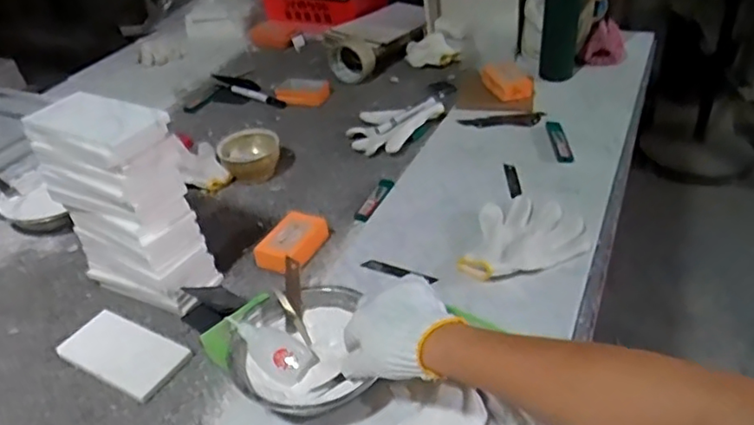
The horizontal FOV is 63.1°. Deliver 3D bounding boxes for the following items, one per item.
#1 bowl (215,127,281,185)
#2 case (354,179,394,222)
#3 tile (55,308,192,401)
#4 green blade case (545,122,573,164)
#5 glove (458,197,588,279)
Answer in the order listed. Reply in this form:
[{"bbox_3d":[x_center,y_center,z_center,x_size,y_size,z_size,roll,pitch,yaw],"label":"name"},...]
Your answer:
[{"bbox_3d":[-0.206,-0.093,0.997,0.096,0.050,0.091,-3,37,2],"label":"bowl"},{"bbox_3d":[-0.002,-0.021,0.921,0.027,0.004,0.107,13,40,22],"label":"case"},{"bbox_3d":[-0.294,0.160,0.710,0.152,0.008,0.079,18,42,27],"label":"tile"},{"bbox_3d":[0.299,-0.120,1.009,0.024,0.006,0.122,-2,37,4],"label":"green blade case"},{"bbox_3d":[0.184,0.031,0.810,0.185,0.034,0.133,-24,41,-24],"label":"glove"}]

